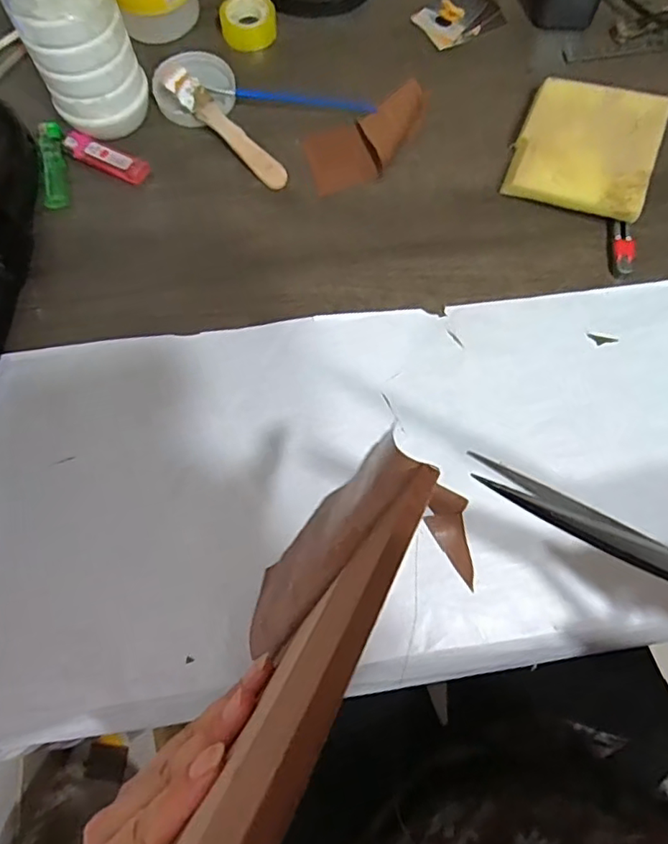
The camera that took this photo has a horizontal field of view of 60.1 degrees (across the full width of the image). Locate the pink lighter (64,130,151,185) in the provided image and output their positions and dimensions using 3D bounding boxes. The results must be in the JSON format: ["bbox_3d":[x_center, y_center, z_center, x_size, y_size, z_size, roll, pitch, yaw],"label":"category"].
[{"bbox_3d":[-0.196,-0.226,0.492,0.077,0.008,0.025,25,74,8],"label":"pink lighter"}]

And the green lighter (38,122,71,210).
[{"bbox_3d":[-0.237,-0.217,0.485,0.020,0.009,0.083,-12,73,-4],"label":"green lighter"}]

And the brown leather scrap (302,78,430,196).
[{"bbox_3d":[0.033,-0.243,0.493,0.121,0.013,0.064,-26,74,-8],"label":"brown leather scrap"}]

